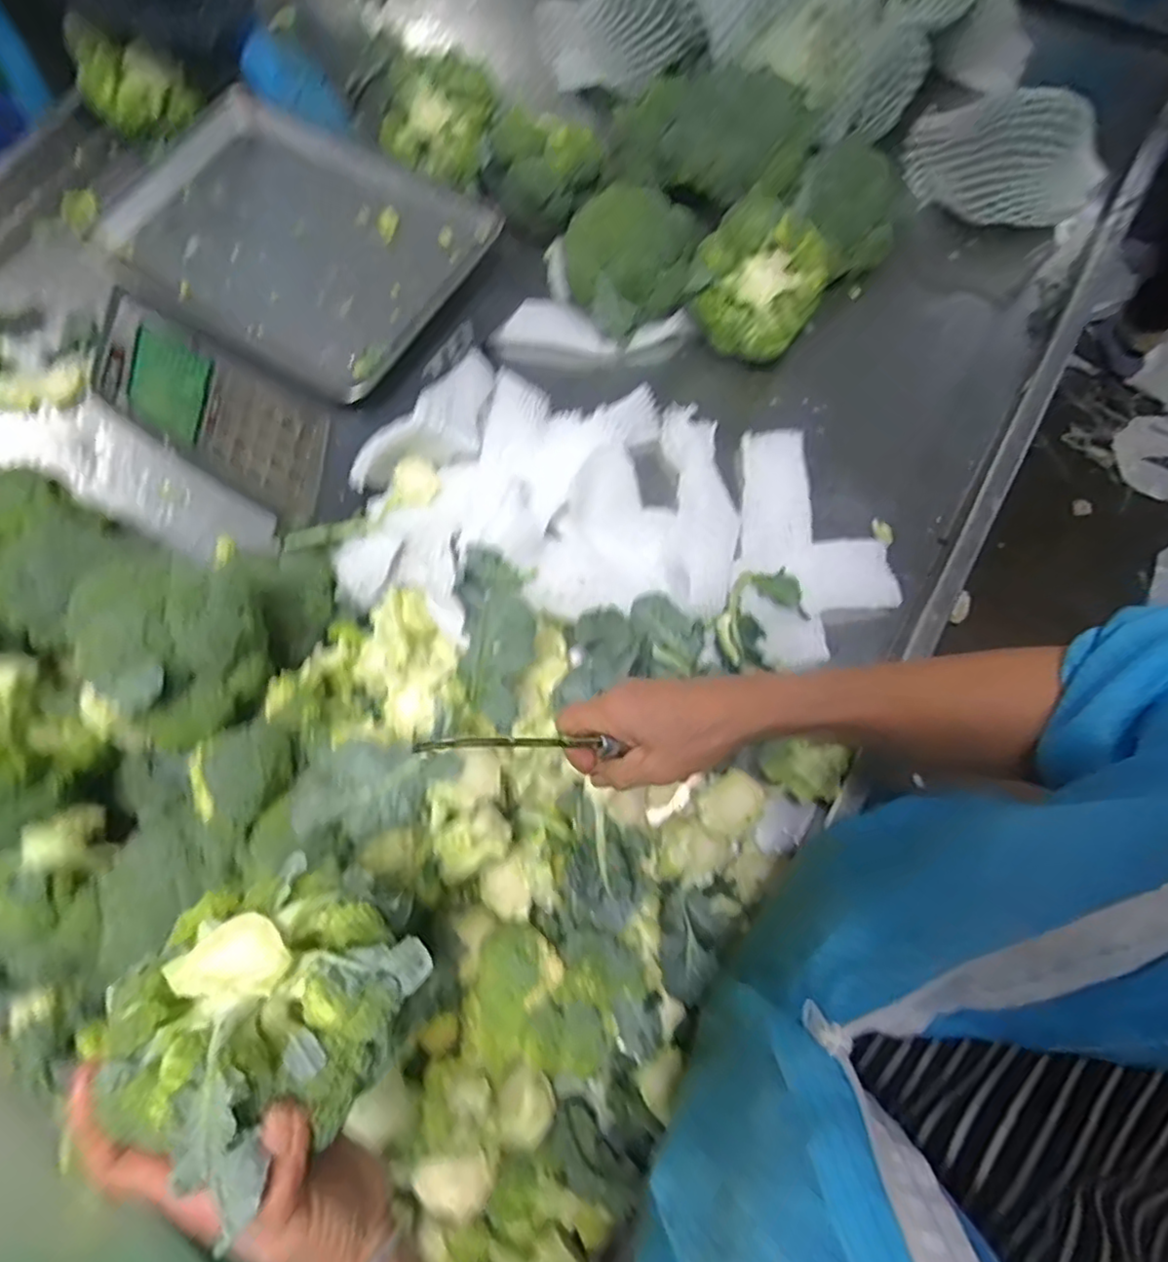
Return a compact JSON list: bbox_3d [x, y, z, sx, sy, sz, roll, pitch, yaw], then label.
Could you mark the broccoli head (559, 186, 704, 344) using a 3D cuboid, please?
[{"bbox_3d":[0.051,-0.376,0.654,0.139,0.089,0.105,-15,75,-4],"label":"broccoli head"}]

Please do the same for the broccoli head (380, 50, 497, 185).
[{"bbox_3d":[-0.153,-0.530,0.680,0.123,0.066,0.101,2,75,0],"label":"broccoli head"}]

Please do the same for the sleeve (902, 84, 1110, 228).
[{"bbox_3d":[0.456,-0.521,0.707,0.198,0.121,0.062,39,78,10],"label":"sleeve"}]

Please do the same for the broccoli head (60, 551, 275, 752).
[{"bbox_3d":[-0.278,0.008,0.440,0.100,0.091,0.109,0,75,0],"label":"broccoli head"}]

